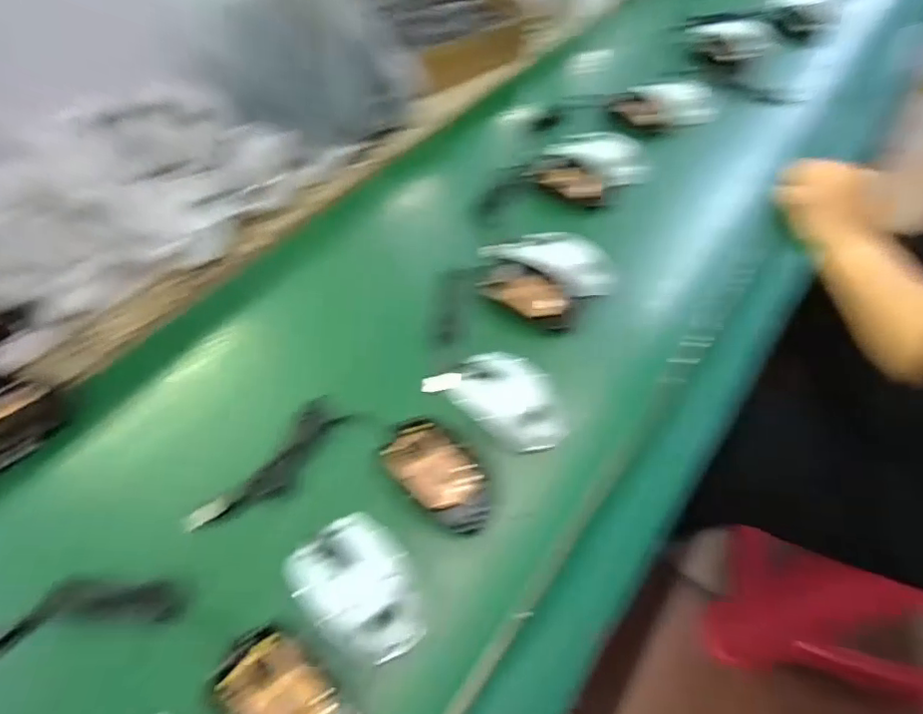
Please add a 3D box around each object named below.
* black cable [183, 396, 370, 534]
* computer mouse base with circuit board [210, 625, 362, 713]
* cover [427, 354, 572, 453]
[{"bbox_3d":[-0.148,0.085,0.449,0.045,0.022,0.141,31,59,26],"label":"black cable"},{"bbox_3d":[-0.109,0.221,0.361,0.104,0.035,0.059,30,58,25],"label":"computer mouse base with circuit board"},{"bbox_3d":[0.037,0.040,0.497,0.112,0.044,0.077,34,60,28],"label":"cover"}]

